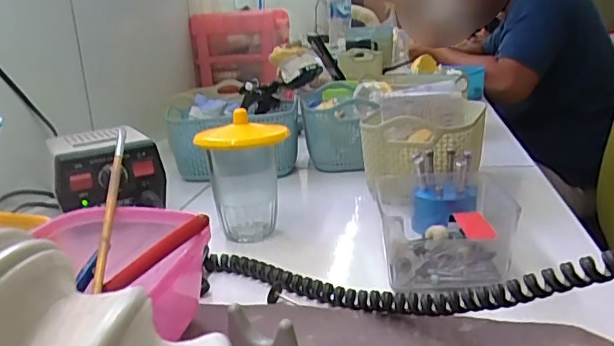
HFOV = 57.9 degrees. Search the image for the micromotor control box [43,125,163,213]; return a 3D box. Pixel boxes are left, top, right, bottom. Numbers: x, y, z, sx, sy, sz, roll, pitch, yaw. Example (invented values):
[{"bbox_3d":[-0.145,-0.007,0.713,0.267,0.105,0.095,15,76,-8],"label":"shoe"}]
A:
[{"bbox_3d":[-0.208,-0.005,0.583,0.103,0.070,0.125,-11,19,-21],"label":"micromotor control box"}]

